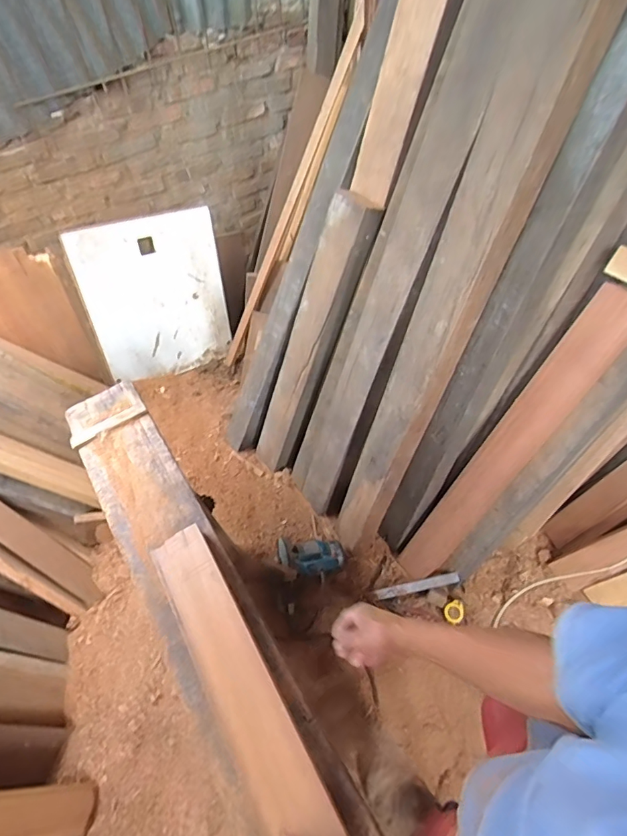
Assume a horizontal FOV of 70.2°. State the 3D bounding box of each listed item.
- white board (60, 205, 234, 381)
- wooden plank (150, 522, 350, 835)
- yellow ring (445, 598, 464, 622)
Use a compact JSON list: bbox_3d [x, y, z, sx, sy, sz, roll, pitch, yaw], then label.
[{"bbox_3d":[-0.621,-0.476,1.834,0.542,0.637,0.029,-24,42,-24],"label":"white board"},{"bbox_3d":[-0.132,0.425,0.744,0.106,0.030,0.550,-28,55,-18],"label":"wooden plank"},{"bbox_3d":[0.423,0.582,1.340,0.055,0.014,0.068,-2,86,6],"label":"yellow ring"}]

